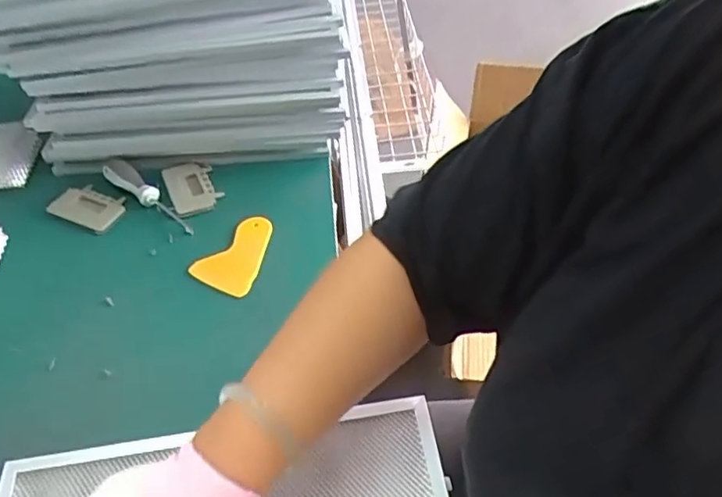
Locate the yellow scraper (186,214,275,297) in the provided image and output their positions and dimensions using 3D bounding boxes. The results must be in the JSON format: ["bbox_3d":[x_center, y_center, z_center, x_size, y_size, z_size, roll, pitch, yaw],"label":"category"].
[{"bbox_3d":[-0.122,0.006,0.639,0.069,0.011,0.096,24,53,25],"label":"yellow scraper"}]

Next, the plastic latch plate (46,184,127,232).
[{"bbox_3d":[-0.310,-0.048,0.695,0.085,0.012,0.052,19,51,21],"label":"plastic latch plate"}]

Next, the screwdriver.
[{"bbox_3d":[-0.243,-0.063,0.698,0.145,0.017,0.033,37,58,17],"label":"screwdriver"}]

